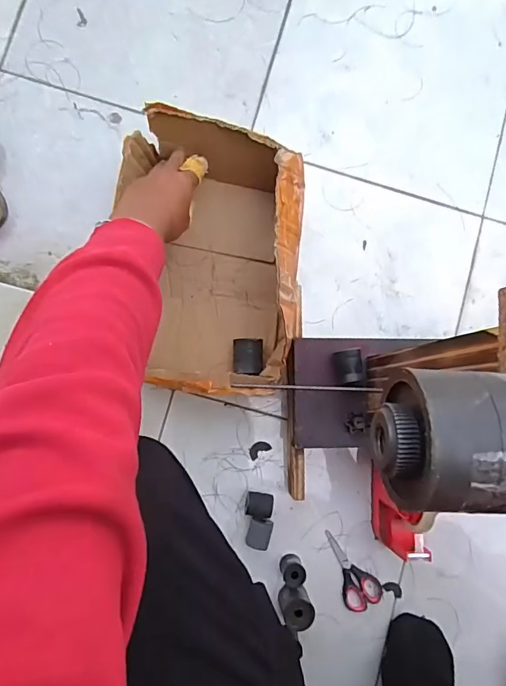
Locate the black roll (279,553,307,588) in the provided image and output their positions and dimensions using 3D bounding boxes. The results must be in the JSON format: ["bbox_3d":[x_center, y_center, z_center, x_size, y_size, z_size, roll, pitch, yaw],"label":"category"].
[{"bbox_3d":[0.057,0.323,0.635,0.032,0.030,0.035,0,85,-3],"label":"black roll"}]

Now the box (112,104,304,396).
[{"bbox_3d":[-0.058,-0.119,0.613,0.239,0.133,0.355,-1,86,-2],"label":"box"}]

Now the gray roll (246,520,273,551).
[{"bbox_3d":[0.009,0.278,0.649,0.034,0.017,0.039,12,84,-2],"label":"gray roll"}]

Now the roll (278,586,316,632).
[{"bbox_3d":[0.060,0.365,0.622,0.044,0.045,0.049,-23,86,-5],"label":"roll"}]

